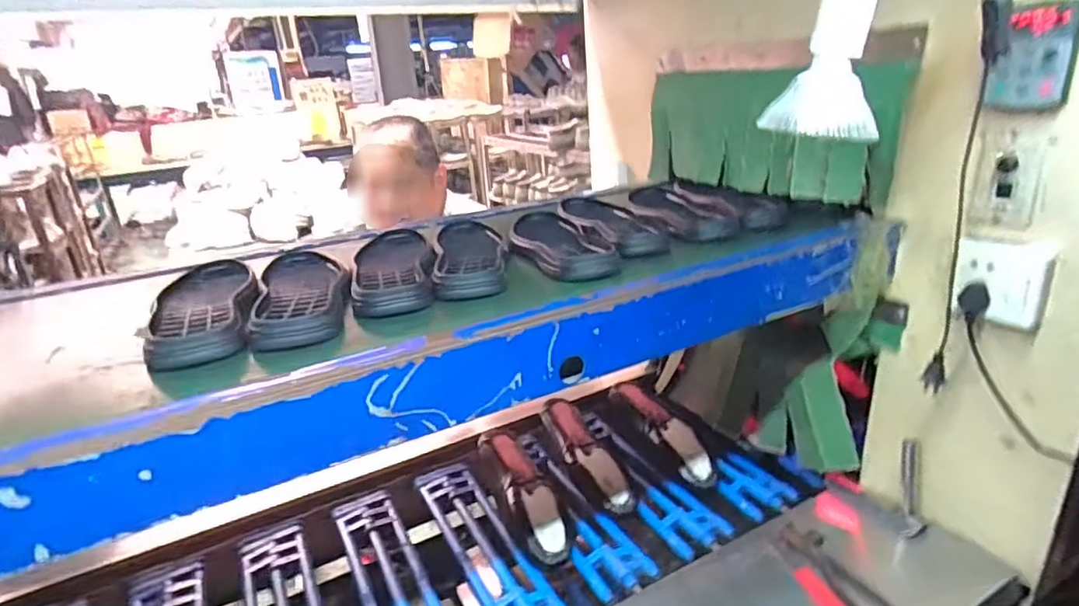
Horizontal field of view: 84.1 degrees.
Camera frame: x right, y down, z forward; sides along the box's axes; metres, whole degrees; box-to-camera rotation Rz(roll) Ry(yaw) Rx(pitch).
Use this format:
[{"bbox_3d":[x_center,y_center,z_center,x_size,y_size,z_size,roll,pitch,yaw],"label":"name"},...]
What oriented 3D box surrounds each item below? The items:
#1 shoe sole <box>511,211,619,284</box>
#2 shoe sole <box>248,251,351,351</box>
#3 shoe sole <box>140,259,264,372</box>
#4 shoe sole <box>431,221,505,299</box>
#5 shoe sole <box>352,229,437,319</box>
[{"bbox_3d":[0.016,-0.085,0.788,0.093,0.026,0.273,-11,23,-13],"label":"shoe sole"},{"bbox_3d":[-0.266,-0.016,0.674,0.092,0.030,0.274,-13,24,-17],"label":"shoe sole"},{"bbox_3d":[-0.365,-0.002,0.660,0.092,0.029,0.279,-15,24,-22],"label":"shoe sole"},{"bbox_3d":[-0.091,-0.075,0.778,0.081,0.027,0.284,-8,23,-5],"label":"shoe sole"},{"bbox_3d":[-0.179,-0.051,0.746,0.094,0.028,0.276,-10,23,-12],"label":"shoe sole"}]

